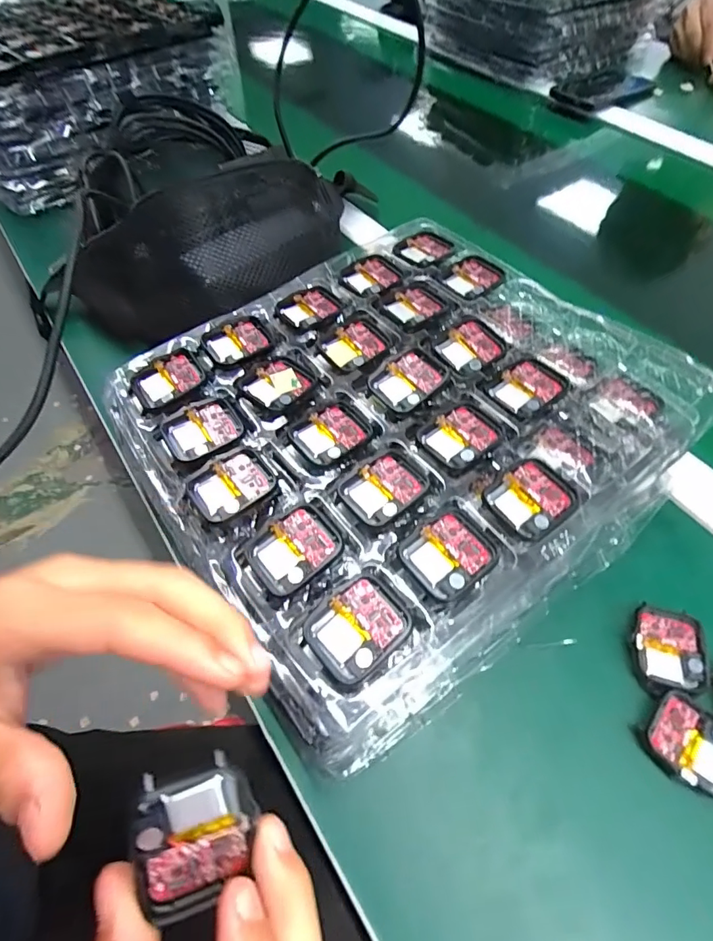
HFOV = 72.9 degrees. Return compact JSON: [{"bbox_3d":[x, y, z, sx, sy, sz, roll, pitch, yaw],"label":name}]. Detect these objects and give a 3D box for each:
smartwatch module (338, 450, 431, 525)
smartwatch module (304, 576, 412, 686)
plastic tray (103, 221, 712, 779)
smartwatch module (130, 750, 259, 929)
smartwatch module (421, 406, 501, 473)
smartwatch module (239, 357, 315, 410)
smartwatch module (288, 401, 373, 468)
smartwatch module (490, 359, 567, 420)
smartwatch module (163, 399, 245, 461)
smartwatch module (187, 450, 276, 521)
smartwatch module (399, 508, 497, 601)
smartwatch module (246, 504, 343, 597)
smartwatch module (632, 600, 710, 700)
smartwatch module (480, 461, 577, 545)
[{"bbox_3d":[0.016,0.009,0.259,0.040,0.007,0.036,-34,62,-19],"label":"smartwatch module"},{"bbox_3d":[0.001,0.072,0.221,0.043,0.005,0.036,-36,66,-13],"label":"smartwatch module"},{"bbox_3d":[0.028,-0.027,0.309,0.293,0.074,0.265,-30,63,-22],"label":"plastic tray"},{"bbox_3d":[-0.053,0.122,0.160,0.037,0.006,0.048,-3,91,-25],"label":"smartwatch module"},{"bbox_3d":[0.060,-0.019,0.276,0.038,0.008,0.036,-31,61,-18],"label":"smartwatch module"},{"bbox_3d":[-0.049,-0.055,0.300,0.035,0.004,0.038,33,63,21],"label":"smartwatch module"},{"bbox_3d":[-0.014,-0.022,0.282,0.043,0.004,0.035,-34,62,-19],"label":"smartwatch module"},{"bbox_3d":[0.105,-0.050,0.293,0.044,0.006,0.033,-29,60,-17],"label":"smartwatch module"},{"bbox_3d":[-0.090,-0.023,0.287,0.043,0.009,0.036,-28,60,-16],"label":"smartwatch module"},{"bbox_3d":[-0.067,0.008,0.263,0.042,0.006,0.035,-31,61,-18],"label":"smartwatch module"},{"bbox_3d":[0.047,0.041,0.238,0.040,0.006,0.036,-30,60,-18],"label":"smartwatch module"},{"bbox_3d":[-0.030,0.039,0.240,0.042,0.008,0.035,-29,60,-17],"label":"smartwatch module"},{"bbox_3d":[0.175,0.101,0.272,0.037,0.007,0.047,8,57,7],"label":"smartwatch module"},{"bbox_3d":[0.092,0.015,0.252,0.042,0.006,0.037,-31,61,-18],"label":"smartwatch module"}]

